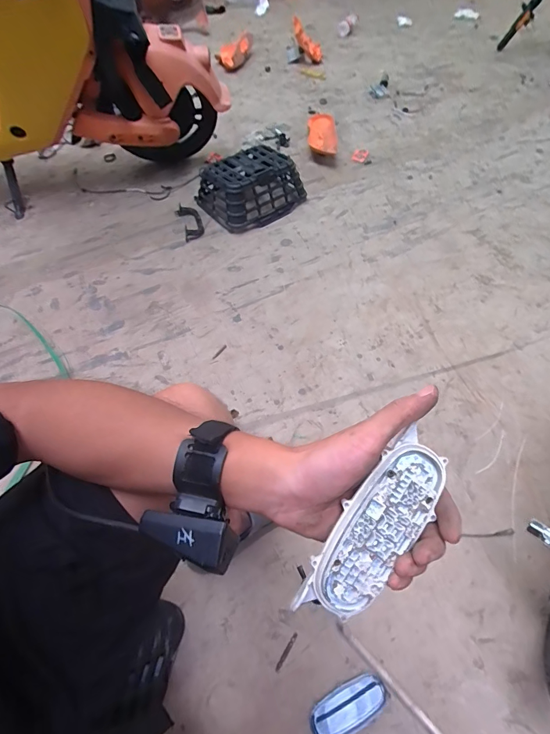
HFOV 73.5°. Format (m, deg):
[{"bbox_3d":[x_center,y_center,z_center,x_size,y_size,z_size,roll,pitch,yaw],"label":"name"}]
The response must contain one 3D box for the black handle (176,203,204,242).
[{"bbox_3d":[-0.269,-0.466,1.180,0.067,0.024,0.154,-18,61,-10],"label":"black handle"}]

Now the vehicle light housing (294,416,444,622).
[{"bbox_3d":[0.069,0.112,0.253,0.045,0.016,0.135,34,84,20],"label":"vehicle light housing"}]

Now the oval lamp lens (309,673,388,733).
[{"bbox_3d":[0.116,0.542,0.584,0.127,0.007,0.058,-19,61,-11],"label":"oval lamp lens"}]

